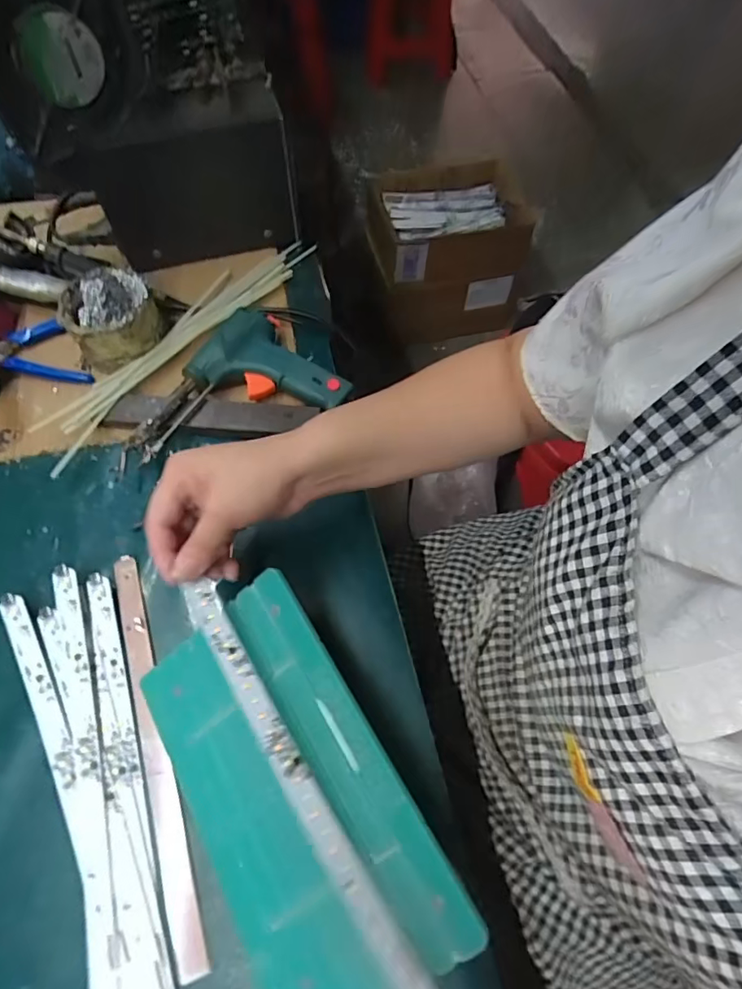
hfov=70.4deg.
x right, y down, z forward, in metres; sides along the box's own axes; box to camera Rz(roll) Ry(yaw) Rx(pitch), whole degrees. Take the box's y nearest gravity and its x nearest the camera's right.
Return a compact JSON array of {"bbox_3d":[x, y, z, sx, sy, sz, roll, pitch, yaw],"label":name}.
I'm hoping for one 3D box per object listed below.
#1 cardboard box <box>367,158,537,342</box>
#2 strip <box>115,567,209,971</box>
[{"bbox_3d":[0.196,-0.611,1.357,0.383,0.299,0.274,-7,63,-4],"label":"cardboard box"},{"bbox_3d":[-0.158,0.173,0.379,0.020,0.009,0.284,-19,66,-9],"label":"strip"}]

